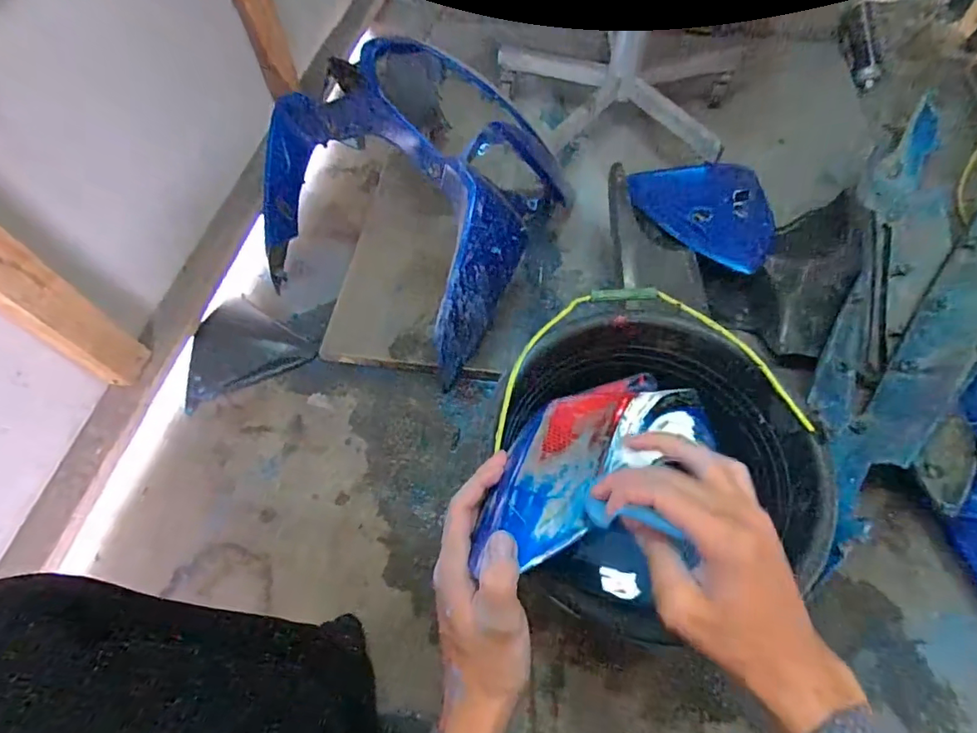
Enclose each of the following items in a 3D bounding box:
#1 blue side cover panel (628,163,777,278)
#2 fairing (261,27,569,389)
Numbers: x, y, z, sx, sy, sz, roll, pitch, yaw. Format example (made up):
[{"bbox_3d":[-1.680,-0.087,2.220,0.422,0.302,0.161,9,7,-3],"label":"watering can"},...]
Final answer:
[{"bbox_3d":[0.401,-0.292,0.896,0.214,0.030,0.263,-39,68,-18],"label":"blue side cover panel"},{"bbox_3d":[-0.129,-0.256,0.790,0.408,0.238,0.350,30,67,16],"label":"fairing"}]

